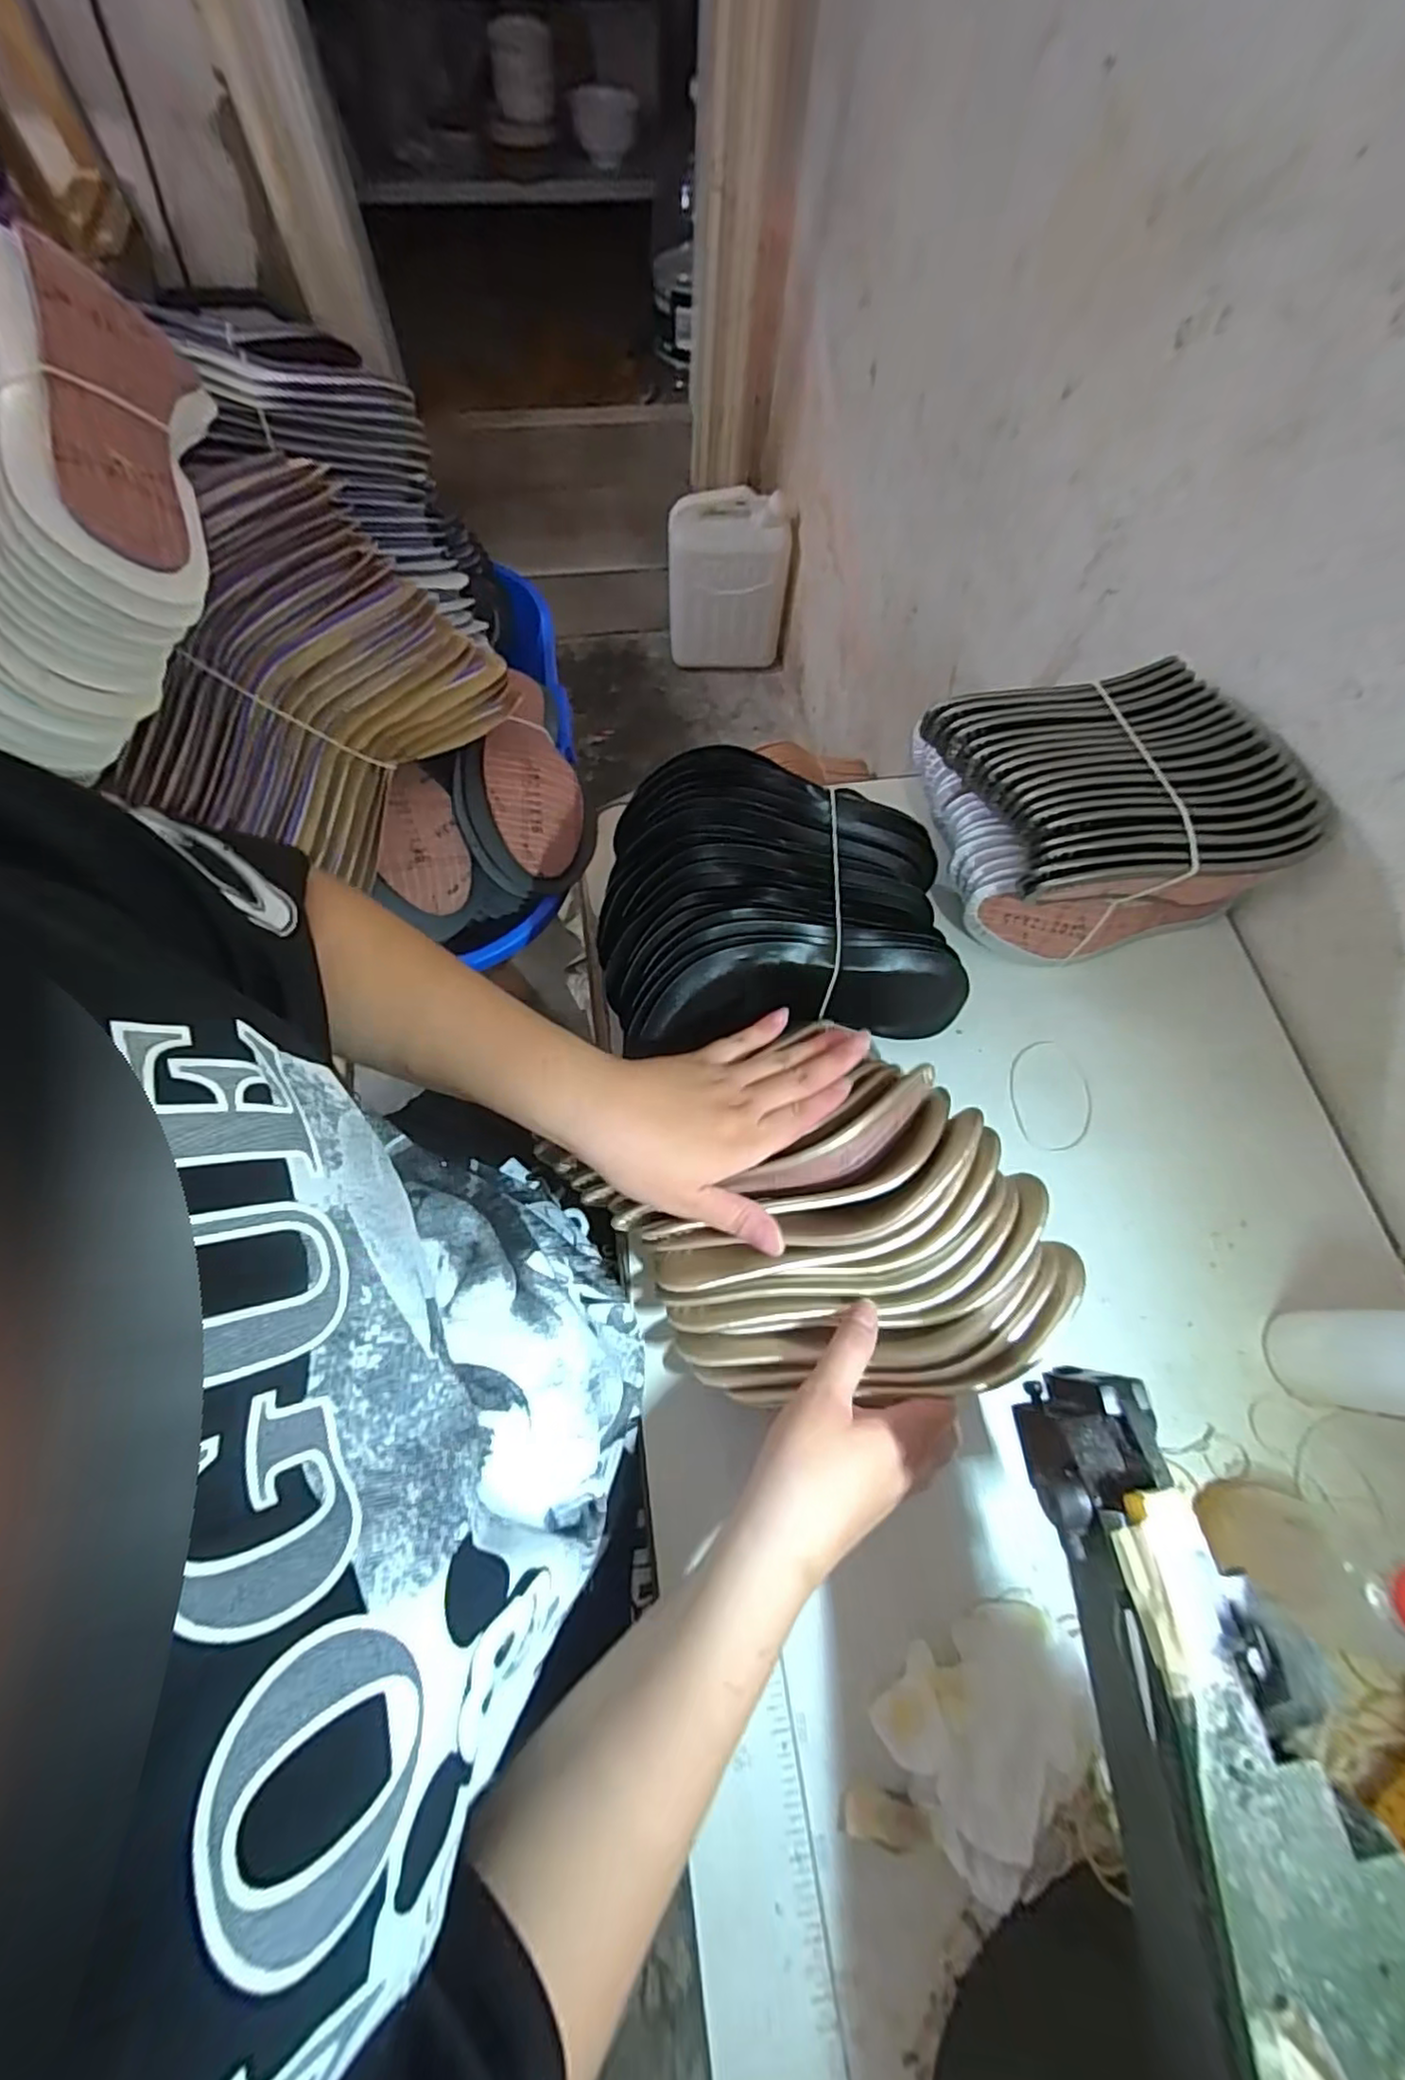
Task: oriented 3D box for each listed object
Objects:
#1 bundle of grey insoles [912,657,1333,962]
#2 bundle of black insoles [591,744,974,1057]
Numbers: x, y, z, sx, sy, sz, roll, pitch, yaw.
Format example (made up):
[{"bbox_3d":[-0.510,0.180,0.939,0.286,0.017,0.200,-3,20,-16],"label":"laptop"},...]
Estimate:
[{"bbox_3d":[0.289,-0.164,0.504,0.194,0.125,0.187,-15,70,-9],"label":"bundle of grey insoles"},{"bbox_3d":[0.049,-0.098,0.492,0.246,0.081,0.214,-8,69,-6],"label":"bundle of black insoles"}]

